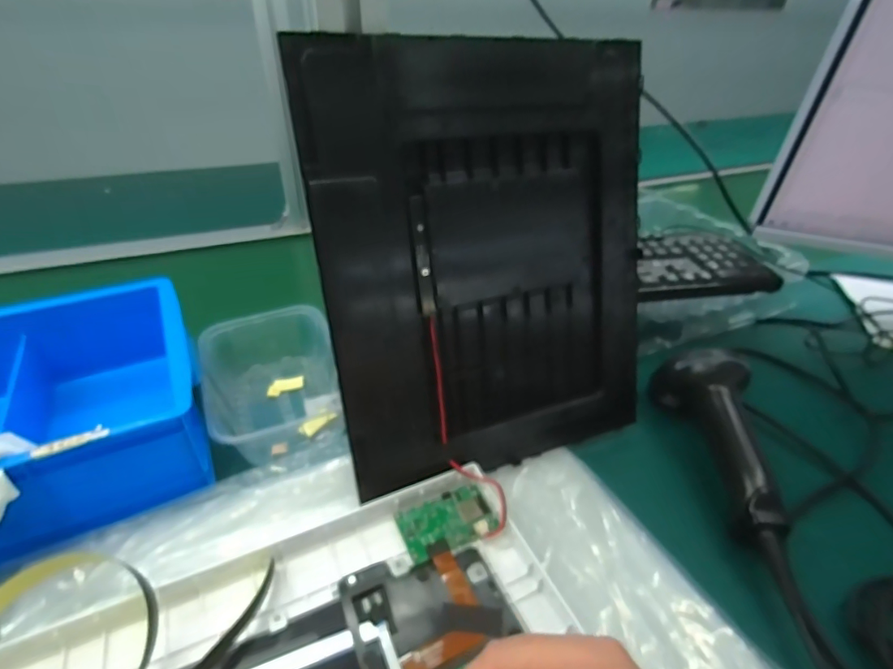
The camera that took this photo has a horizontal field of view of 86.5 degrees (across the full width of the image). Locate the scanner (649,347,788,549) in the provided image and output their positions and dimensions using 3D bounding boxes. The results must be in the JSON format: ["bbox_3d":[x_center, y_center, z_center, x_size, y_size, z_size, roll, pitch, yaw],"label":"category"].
[{"bbox_3d":[0.227,0.077,0.373,0.064,0.058,0.162,0,35,-3],"label":"scanner"}]

